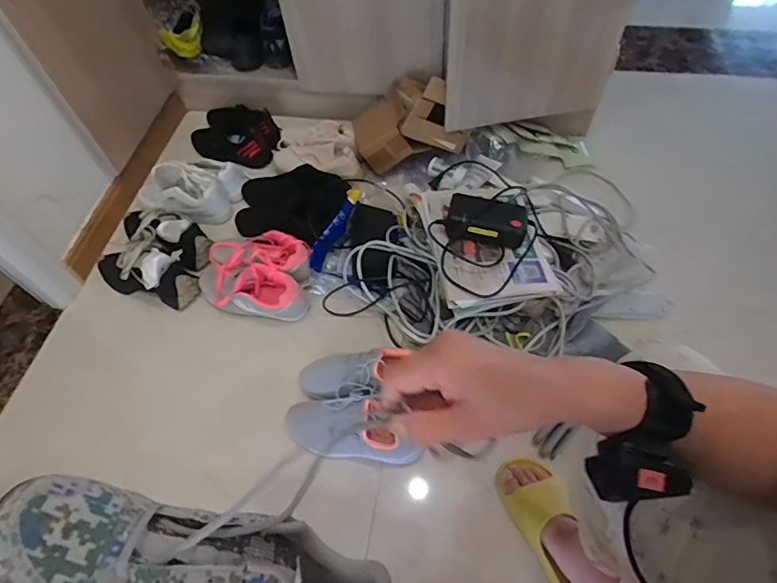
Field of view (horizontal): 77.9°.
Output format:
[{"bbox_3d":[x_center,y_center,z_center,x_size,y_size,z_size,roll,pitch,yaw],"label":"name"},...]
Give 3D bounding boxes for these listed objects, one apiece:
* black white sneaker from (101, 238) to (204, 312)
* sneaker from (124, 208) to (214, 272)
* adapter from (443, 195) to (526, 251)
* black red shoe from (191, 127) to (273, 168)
[{"bbox_3d":[-0.533,-0.054,1.055,0.246,0.096,0.112,15,60,13],"label":"black white sneaker"},{"bbox_3d":[-0.518,-0.139,1.103,0.247,0.079,0.102,28,63,19],"label":"sneaker"},{"bbox_3d":[0.192,-0.138,0.938,0.153,0.047,0.091,10,59,9],"label":"adapter"},{"bbox_3d":[-0.426,-0.399,1.312,0.243,0.090,0.073,16,58,33],"label":"black red shoe"}]

